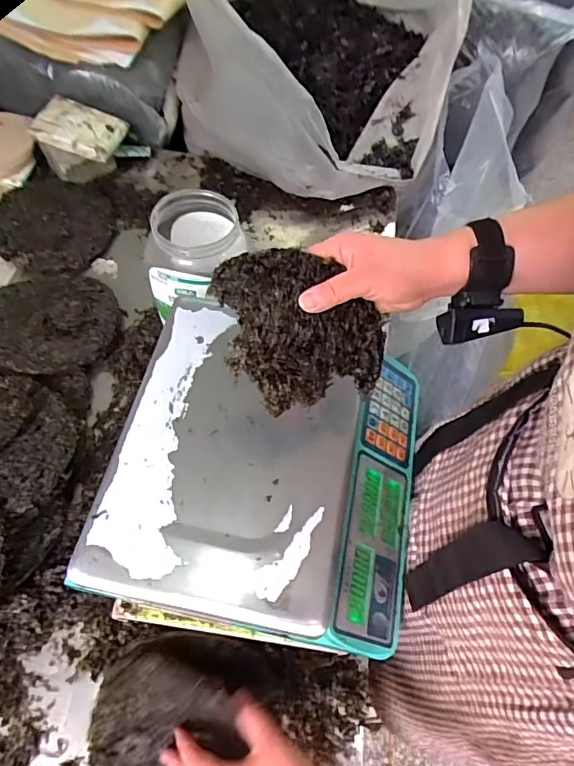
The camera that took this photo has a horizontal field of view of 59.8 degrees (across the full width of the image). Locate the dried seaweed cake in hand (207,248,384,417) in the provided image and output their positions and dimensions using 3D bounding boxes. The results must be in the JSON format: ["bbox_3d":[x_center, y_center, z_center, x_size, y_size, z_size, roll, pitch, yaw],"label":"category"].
[{"bbox_3d":[0.016,-0.047,0.436,0.150,0.010,0.132,-10,105,-22],"label":"dried seaweed cake in hand"}]

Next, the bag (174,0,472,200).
[{"bbox_3d":[0.060,-0.713,1.014,0.549,0.304,0.677,7,61,4],"label":"bag"}]

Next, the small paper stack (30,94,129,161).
[{"bbox_3d":[-0.381,-0.469,0.917,0.166,0.041,0.104,20,63,11],"label":"small paper stack"}]

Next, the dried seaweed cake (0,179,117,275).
[{"bbox_3d":[-0.401,-0.274,0.863,0.196,0.016,0.204,-16,69,-19],"label":"dried seaweed cake"}]

